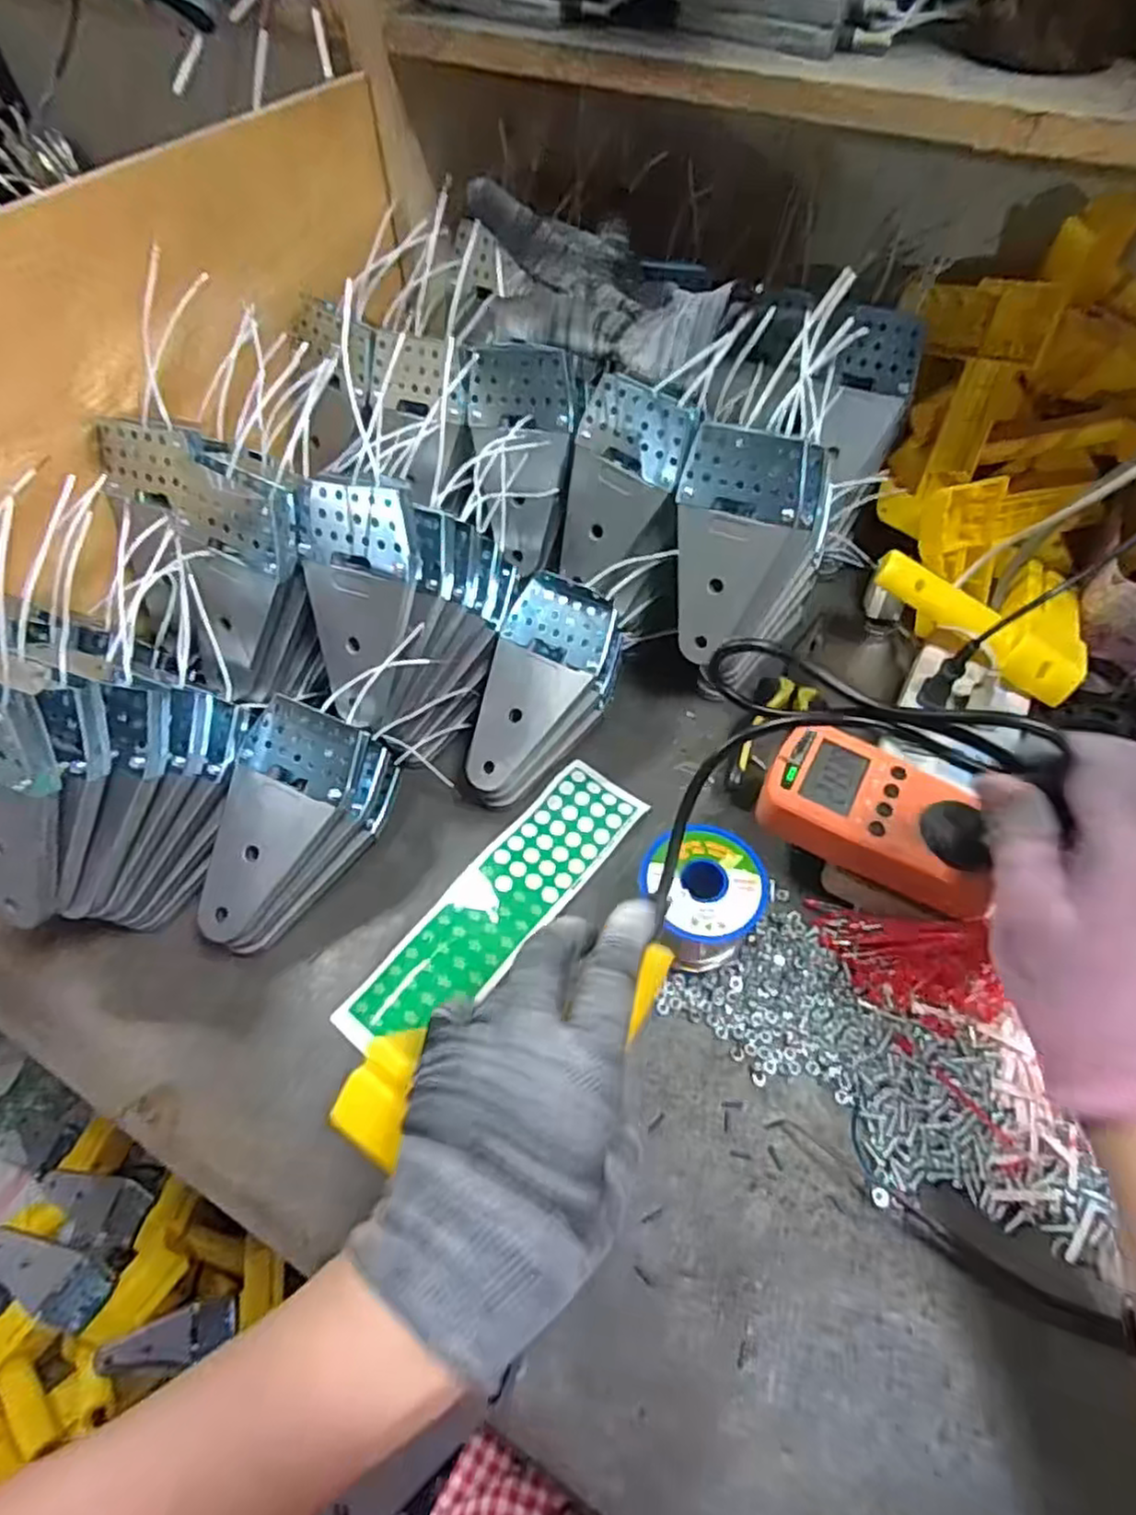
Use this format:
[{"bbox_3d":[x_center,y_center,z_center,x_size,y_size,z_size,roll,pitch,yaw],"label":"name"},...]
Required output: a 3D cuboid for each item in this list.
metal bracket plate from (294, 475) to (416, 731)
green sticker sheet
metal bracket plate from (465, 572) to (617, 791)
[{"bbox_3d":[-0.117,-0.082,0.394,0.063,0.130,0.015,18,28,12],"label":"metal bracket plate"},{"bbox_3d":[-0.041,0.086,0.437,0.062,0.009,0.216,36,63,22],"label":"green sticker sheet"},{"bbox_3d":[-0.024,-0.045,0.454,0.068,0.014,0.141,26,86,17],"label":"metal bracket plate"}]

